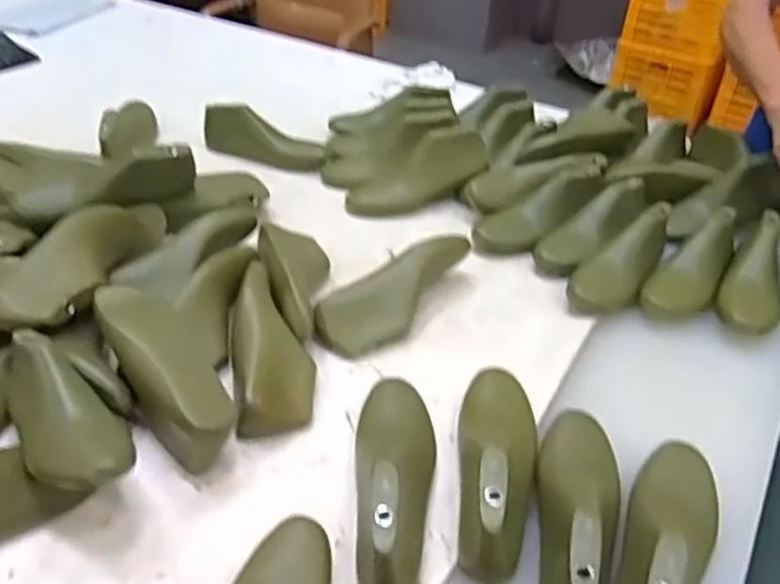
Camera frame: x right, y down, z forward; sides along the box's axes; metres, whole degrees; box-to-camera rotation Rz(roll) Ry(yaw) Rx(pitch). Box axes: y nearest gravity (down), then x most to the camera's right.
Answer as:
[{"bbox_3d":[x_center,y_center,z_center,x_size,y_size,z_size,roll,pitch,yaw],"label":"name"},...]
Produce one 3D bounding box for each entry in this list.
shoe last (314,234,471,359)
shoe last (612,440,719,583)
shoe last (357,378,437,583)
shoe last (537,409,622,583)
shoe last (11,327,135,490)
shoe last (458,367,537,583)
[{"bbox_3d":[0.012,-0.007,0.882,0.085,0.064,0.241,30,46,29],"label":"shoe last"},{"bbox_3d":[0.243,0.218,0.596,0.080,0.091,0.240,22,43,22],"label":"shoe last"},{"bbox_3d":[0.006,0.168,0.654,0.079,0.089,0.246,3,39,0],"label":"shoe last"},{"bbox_3d":[0.180,0.198,0.631,0.081,0.080,0.244,9,39,7],"label":"shoe last"},{"bbox_3d":[-0.327,0.116,0.660,0.079,0.070,0.242,-30,48,-34],"label":"shoe last"},{"bbox_3d":[0.104,0.153,0.660,0.080,0.082,0.245,10,40,9],"label":"shoe last"}]

